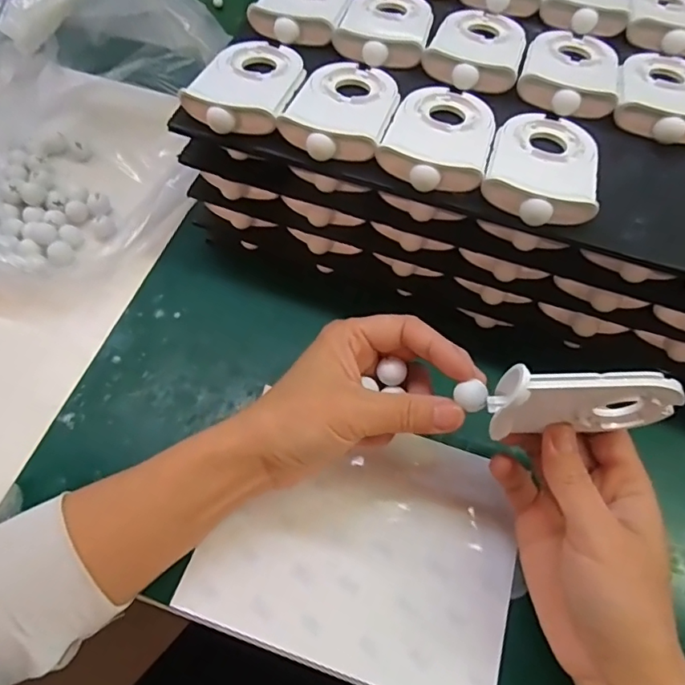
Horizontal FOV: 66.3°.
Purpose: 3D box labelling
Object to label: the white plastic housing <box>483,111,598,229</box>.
[{"bbox_3d":[0.110,-0.100,0.287,0.057,0.012,0.086,15,62,6],"label":"white plastic housing"}]

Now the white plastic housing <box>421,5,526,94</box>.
[{"bbox_3d":[0.089,-0.194,0.337,0.058,0.014,0.089,20,62,9],"label":"white plastic housing"}]

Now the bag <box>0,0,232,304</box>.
[{"bbox_3d":[-0.192,-0.183,0.382,0.154,0.129,0.270,11,61,4],"label":"bag"}]

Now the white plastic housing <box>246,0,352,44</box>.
[{"bbox_3d":[-0.024,-0.237,0.356,0.058,0.015,0.093,11,61,4],"label":"white plastic housing"}]

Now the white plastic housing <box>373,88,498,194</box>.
[{"bbox_3d":[0.056,-0.119,0.296,0.057,0.012,0.087,18,62,8],"label":"white plastic housing"}]

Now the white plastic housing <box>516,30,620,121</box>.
[{"bbox_3d":[0.144,-0.174,0.331,0.057,0.013,0.085,17,62,8],"label":"white plastic housing"}]

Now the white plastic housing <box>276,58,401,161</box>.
[{"bbox_3d":[0.002,-0.142,0.308,0.058,0.012,0.092,17,62,7],"label":"white plastic housing"}]

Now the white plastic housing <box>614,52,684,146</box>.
[{"bbox_3d":[0.196,-0.153,0.315,0.056,0.014,0.085,16,62,7],"label":"white plastic housing"}]

